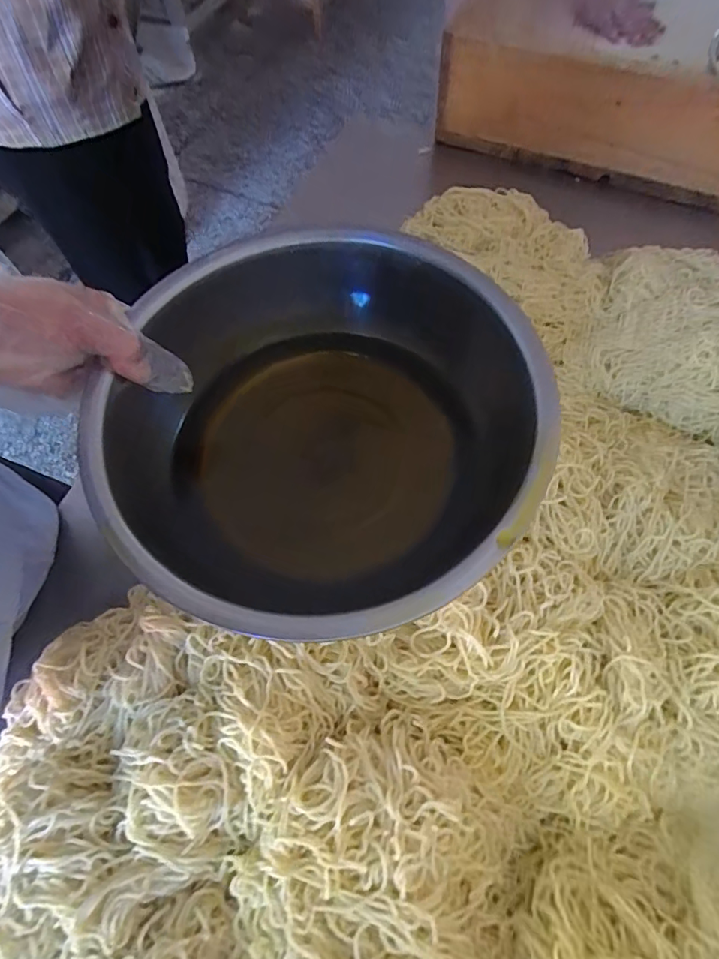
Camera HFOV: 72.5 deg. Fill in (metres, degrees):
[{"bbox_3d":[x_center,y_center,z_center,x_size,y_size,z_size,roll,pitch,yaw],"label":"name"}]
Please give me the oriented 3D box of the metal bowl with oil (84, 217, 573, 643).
[{"bbox_3d":[-0.025,-0.032,0.349,0.280,0.105,0.281,-1,65,1],"label":"metal bowl with oil"}]

